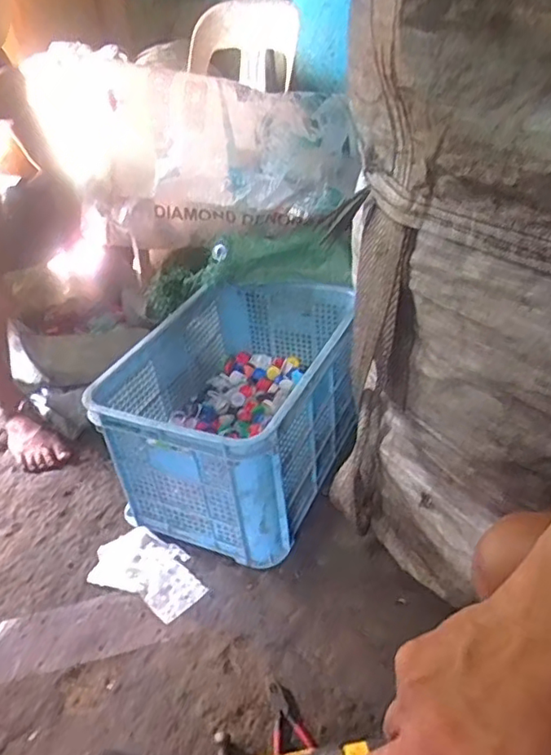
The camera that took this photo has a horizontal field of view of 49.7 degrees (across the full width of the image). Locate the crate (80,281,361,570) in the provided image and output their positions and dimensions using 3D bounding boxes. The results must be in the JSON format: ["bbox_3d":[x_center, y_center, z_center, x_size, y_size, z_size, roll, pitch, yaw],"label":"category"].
[{"bbox_3d":[-0.048,0.065,1.187,0.397,0.313,0.494,11,38,21],"label":"crate"}]

